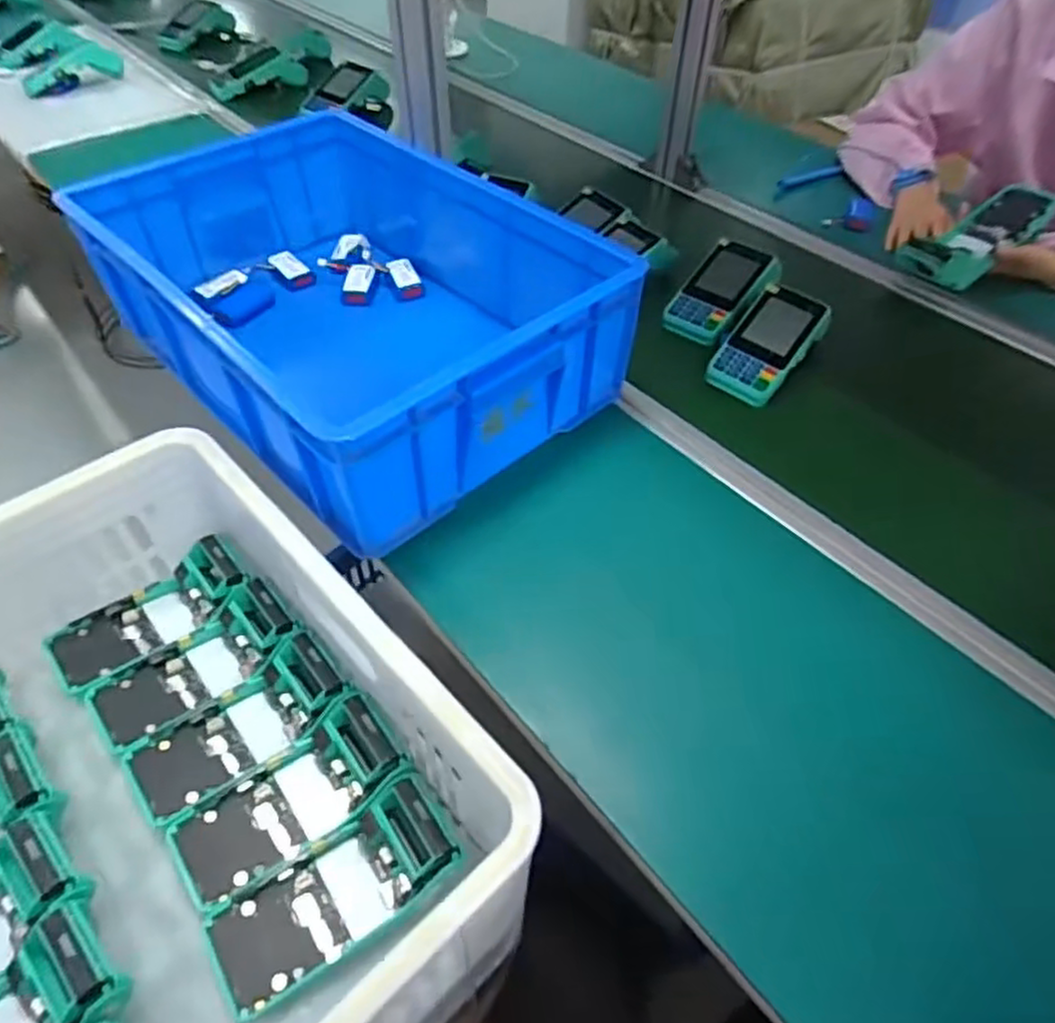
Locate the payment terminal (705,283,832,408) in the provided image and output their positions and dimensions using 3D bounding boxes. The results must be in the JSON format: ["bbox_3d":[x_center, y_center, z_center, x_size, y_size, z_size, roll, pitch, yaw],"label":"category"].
[{"bbox_3d":[0.258,-0.172,0.758,0.082,0.046,0.143,34,74,26],"label":"payment terminal"}]

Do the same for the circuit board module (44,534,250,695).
[{"bbox_3d":[-0.337,0.094,0.631,0.169,0.047,0.078,-30,56,-25],"label":"circuit board module"}]

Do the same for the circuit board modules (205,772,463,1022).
[{"bbox_3d":[-0.133,0.266,0.492,0.165,0.046,0.071,-28,55,-23],"label":"circuit board modules"}]

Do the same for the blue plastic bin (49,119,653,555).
[{"bbox_3d":[-0.185,-0.222,0.713,0.339,0.148,0.515,-36,58,-28],"label":"blue plastic bin"}]

